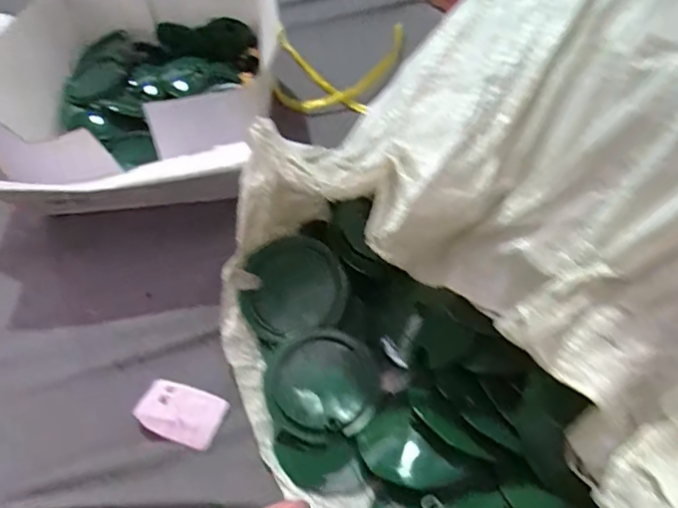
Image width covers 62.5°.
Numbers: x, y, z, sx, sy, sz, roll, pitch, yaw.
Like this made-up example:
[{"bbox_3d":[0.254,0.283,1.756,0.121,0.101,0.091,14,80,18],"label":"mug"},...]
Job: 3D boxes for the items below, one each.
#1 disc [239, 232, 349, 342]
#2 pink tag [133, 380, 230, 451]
[{"bbox_3d":[-0.033,0.025,0.397,0.074,0.006,0.068,0,77,0],"label":"disc"},{"bbox_3d":[-0.105,0.104,0.370,0.055,0.016,0.037,12,48,14],"label":"pink tag"}]

